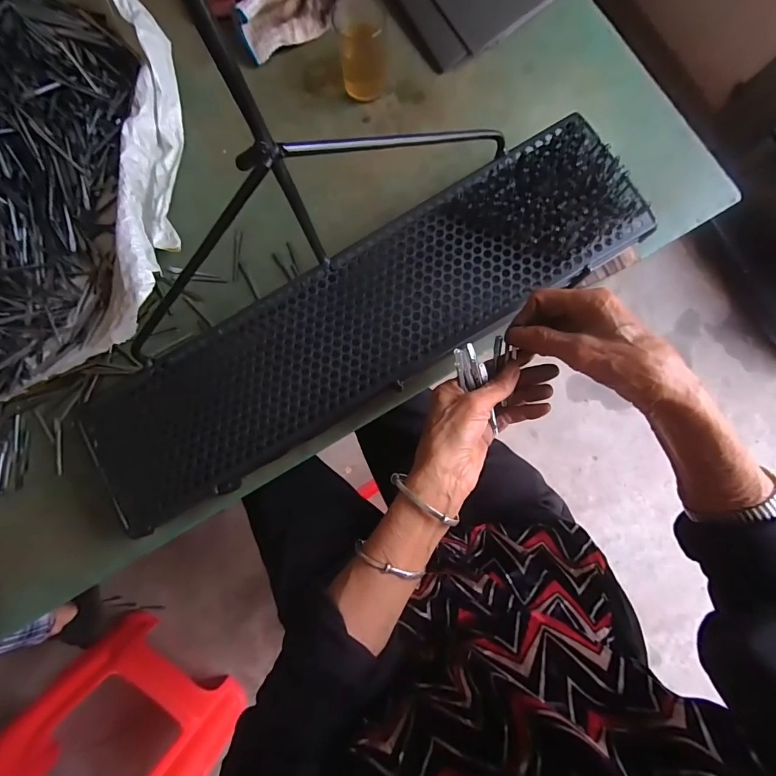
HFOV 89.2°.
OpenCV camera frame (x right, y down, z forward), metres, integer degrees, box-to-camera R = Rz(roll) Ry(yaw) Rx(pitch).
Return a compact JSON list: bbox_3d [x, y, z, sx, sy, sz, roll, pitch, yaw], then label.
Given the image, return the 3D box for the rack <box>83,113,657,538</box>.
[{"bbox_3d":[-0.030,-0.064,0.393,0.595,0.041,0.149,-30,84,0],"label":"rack"}]

